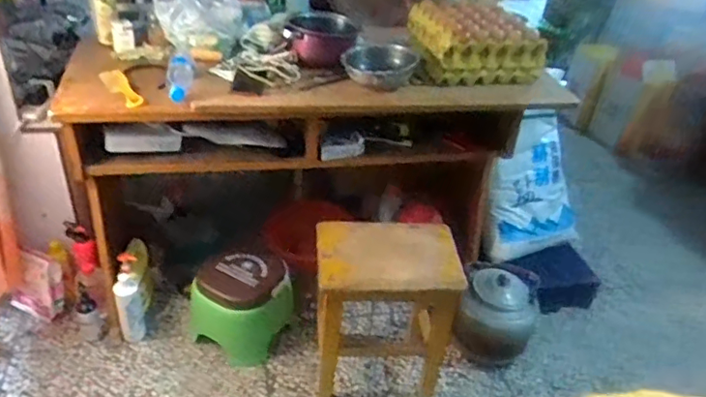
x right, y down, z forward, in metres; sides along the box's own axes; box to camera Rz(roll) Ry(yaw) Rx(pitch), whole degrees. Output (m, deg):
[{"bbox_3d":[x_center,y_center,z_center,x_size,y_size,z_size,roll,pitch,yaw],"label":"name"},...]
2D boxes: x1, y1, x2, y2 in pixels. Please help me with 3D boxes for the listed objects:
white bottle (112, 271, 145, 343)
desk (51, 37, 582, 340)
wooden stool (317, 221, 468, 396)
[{"bbox_3d":[-0.655,0.319,1.690,0.077,0.220,0.077,-11,38,-23],"label":"white bottle"},{"bbox_3d":[-0.077,-0.078,1.748,1.386,0.689,0.451,-2,36,-11],"label":"desk"},{"bbox_3d":[0.080,0.324,1.606,0.370,0.473,0.239,2,35,-5],"label":"wooden stool"}]

